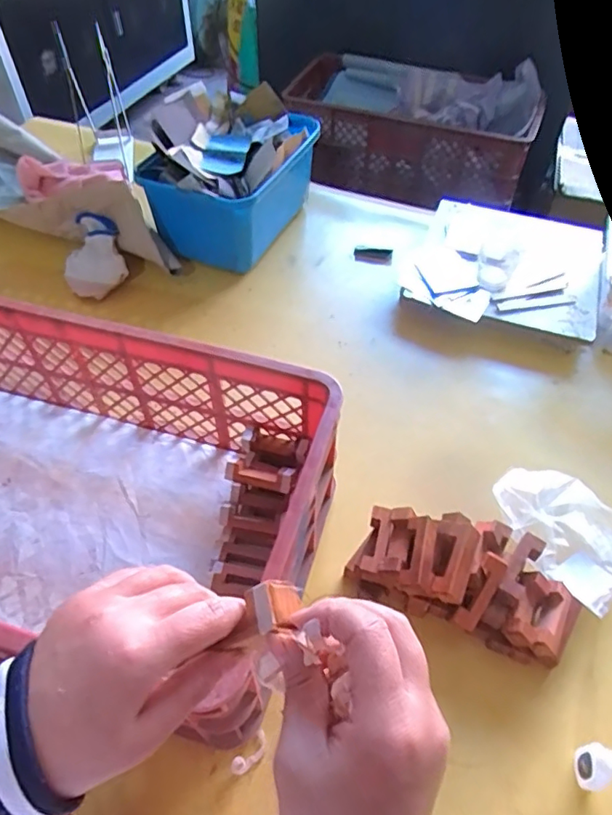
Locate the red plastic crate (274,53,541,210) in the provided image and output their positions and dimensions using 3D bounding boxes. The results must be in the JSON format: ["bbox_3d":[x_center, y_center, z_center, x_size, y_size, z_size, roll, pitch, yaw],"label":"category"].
[{"bbox_3d":[0.264,-0.734,1.465,0.647,0.238,0.332,14,53,10],"label":"red plastic crate"}]

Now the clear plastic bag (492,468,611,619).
[{"bbox_3d":[0.303,0.140,0.630,0.126,0.034,0.168,-31,59,-23],"label":"clear plastic bag"}]

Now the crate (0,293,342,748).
[{"bbox_3d":[-0.316,0.070,0.584,0.651,0.180,0.316,14,53,10],"label":"crate"}]

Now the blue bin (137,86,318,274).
[{"bbox_3d":[-0.130,-0.397,0.952,0.222,0.180,0.284,19,54,13],"label":"blue bin"}]

